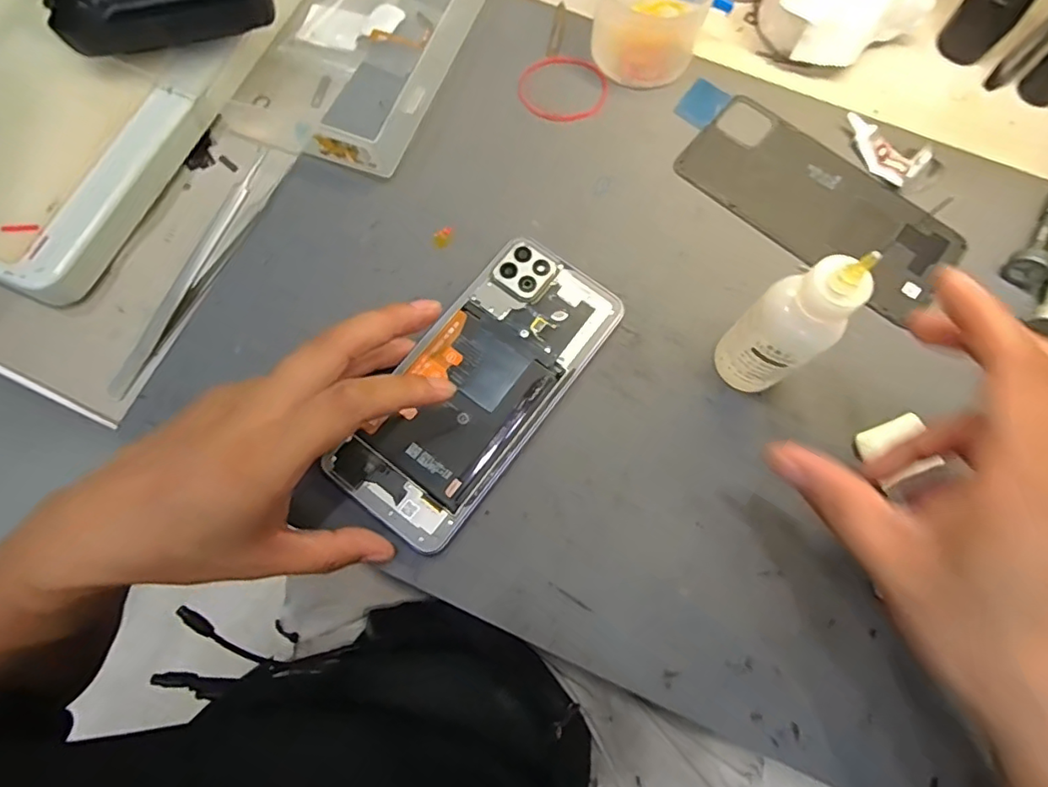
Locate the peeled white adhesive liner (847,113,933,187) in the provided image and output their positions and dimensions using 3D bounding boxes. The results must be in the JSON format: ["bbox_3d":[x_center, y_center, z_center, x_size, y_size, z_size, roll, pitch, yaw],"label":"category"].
[{"bbox_3d":[0.202,-0.140,0.312,0.048,0.020,0.017,40,78,10],"label":"peeled white adhesive liner"}]

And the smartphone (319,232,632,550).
[{"bbox_3d":[-0.022,-0.004,0.276,0.072,0.005,0.157,34,77,9],"label":"smartphone"}]

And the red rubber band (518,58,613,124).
[{"bbox_3d":[0.024,-0.185,0.335,0.053,0.004,0.050,0,74,-1],"label":"red rubber band"}]

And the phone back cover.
[{"bbox_3d":[0.166,-0.109,0.312,0.152,0.006,0.074,40,78,10],"label":"phone back cover"}]

